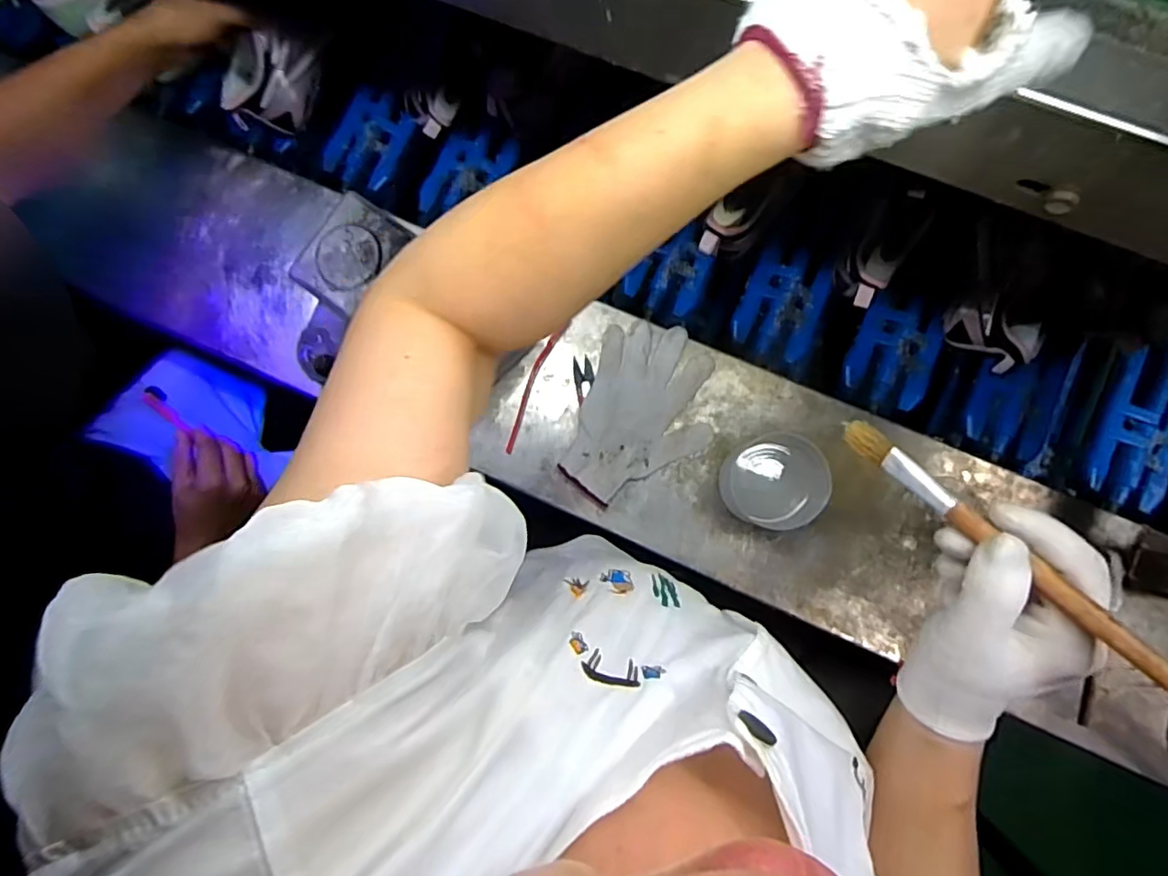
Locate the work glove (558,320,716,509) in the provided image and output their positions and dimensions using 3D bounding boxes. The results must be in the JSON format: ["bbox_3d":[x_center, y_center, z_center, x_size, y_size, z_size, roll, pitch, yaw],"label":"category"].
[{"bbox_3d":[0.069,-0.025,0.636,0.139,0.025,0.199,18,87,5],"label":"work glove"}]

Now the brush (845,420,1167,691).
[{"bbox_3d":[0.198,0.053,0.266,0.012,0.008,0.193,-39,52,1],"label":"brush"}]

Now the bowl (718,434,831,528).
[{"bbox_3d":[0.202,0.045,0.609,0.099,0.046,0.098,0,86,4],"label":"bowl"}]

